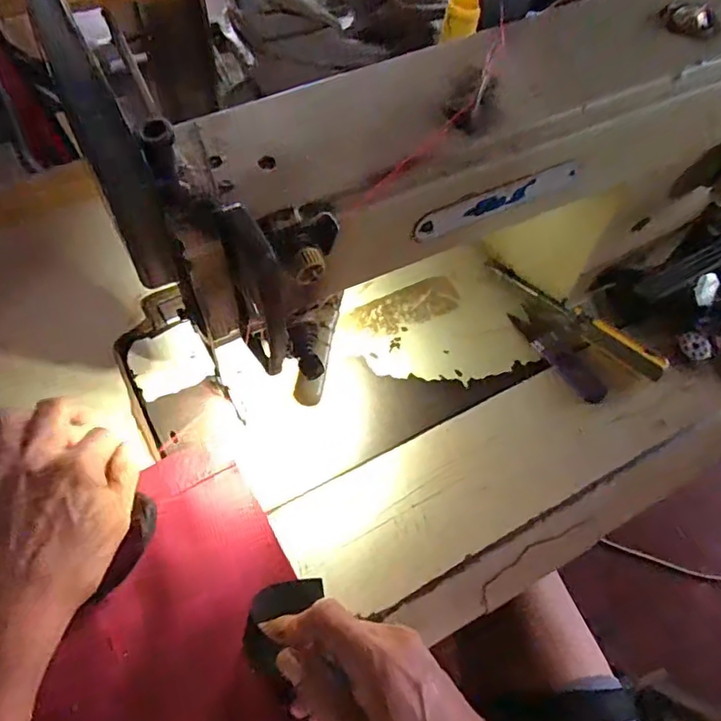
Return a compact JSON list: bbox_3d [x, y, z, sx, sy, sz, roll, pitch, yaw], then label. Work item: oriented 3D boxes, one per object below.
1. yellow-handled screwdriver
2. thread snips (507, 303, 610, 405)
[{"bbox_3d":[0.176,-0.036,0.471,0.164,0.018,0.023,37,67,15],"label":"yellow-handled screwdriver"},{"bbox_3d":[0.163,-0.007,0.460,0.023,0.013,0.097,-29,68,-16],"label":"thread snips"}]

